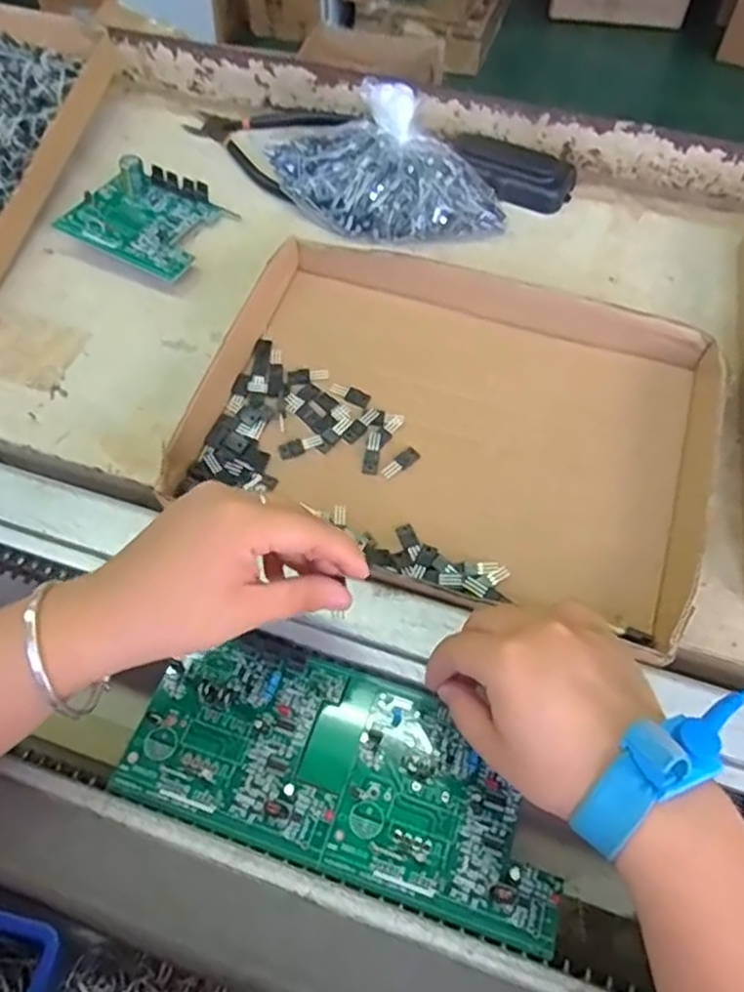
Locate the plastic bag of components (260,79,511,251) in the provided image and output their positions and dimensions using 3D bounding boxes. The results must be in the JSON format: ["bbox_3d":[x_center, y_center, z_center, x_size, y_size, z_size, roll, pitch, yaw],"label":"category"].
[{"bbox_3d":[0.013,-0.254,0.533,0.185,0.078,0.082,3,53,0],"label":"plastic bag of components"}]

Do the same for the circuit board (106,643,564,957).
[{"bbox_3d":[-0.012,0.139,0.342,0.214,0.007,0.096,19,55,11],"label":"circuit board"}]

